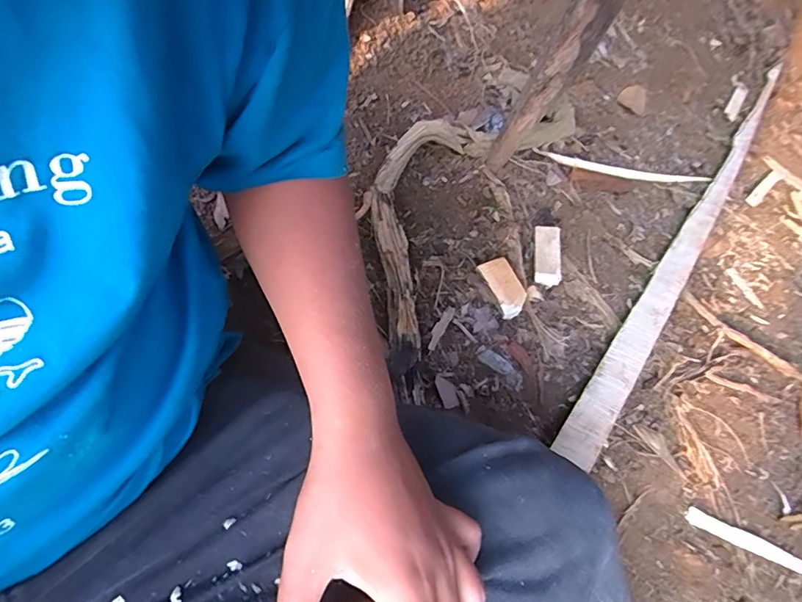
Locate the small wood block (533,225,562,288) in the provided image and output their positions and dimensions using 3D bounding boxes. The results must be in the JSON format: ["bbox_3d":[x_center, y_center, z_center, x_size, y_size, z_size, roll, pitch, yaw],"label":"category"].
[{"bbox_3d":[0.225,-0.070,0.745,0.038,0.028,0.091,0,70,9],"label":"small wood block"}]

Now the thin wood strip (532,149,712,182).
[{"bbox_3d":[0.453,-0.260,0.964,0.512,0.020,0.027,-2,50,-31],"label":"thin wood strip"}]

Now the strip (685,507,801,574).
[{"bbox_3d":[0.455,0.315,0.638,0.185,0.008,0.022,26,52,-5],"label":"strip"}]

